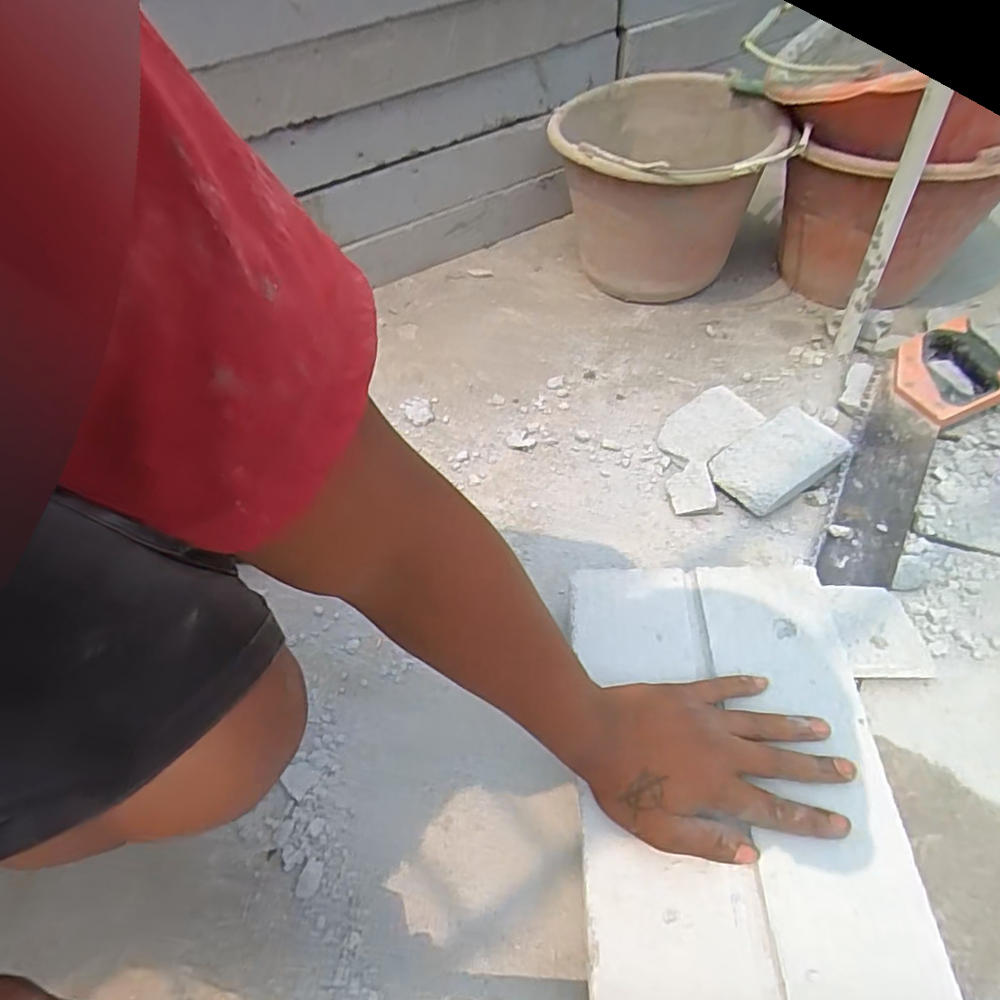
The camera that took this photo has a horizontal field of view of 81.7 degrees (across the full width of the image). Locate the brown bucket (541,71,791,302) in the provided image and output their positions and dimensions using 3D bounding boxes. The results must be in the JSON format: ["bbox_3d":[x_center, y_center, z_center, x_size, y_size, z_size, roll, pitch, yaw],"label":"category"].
[{"bbox_3d":[0.204,-0.395,0.772,0.239,0.209,0.270,-7,54,1],"label":"brown bucket"}]

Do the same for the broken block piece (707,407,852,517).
[{"bbox_3d":[0.288,-0.039,0.600,0.131,0.046,0.080,-29,57,-15],"label":"broken block piece"}]

